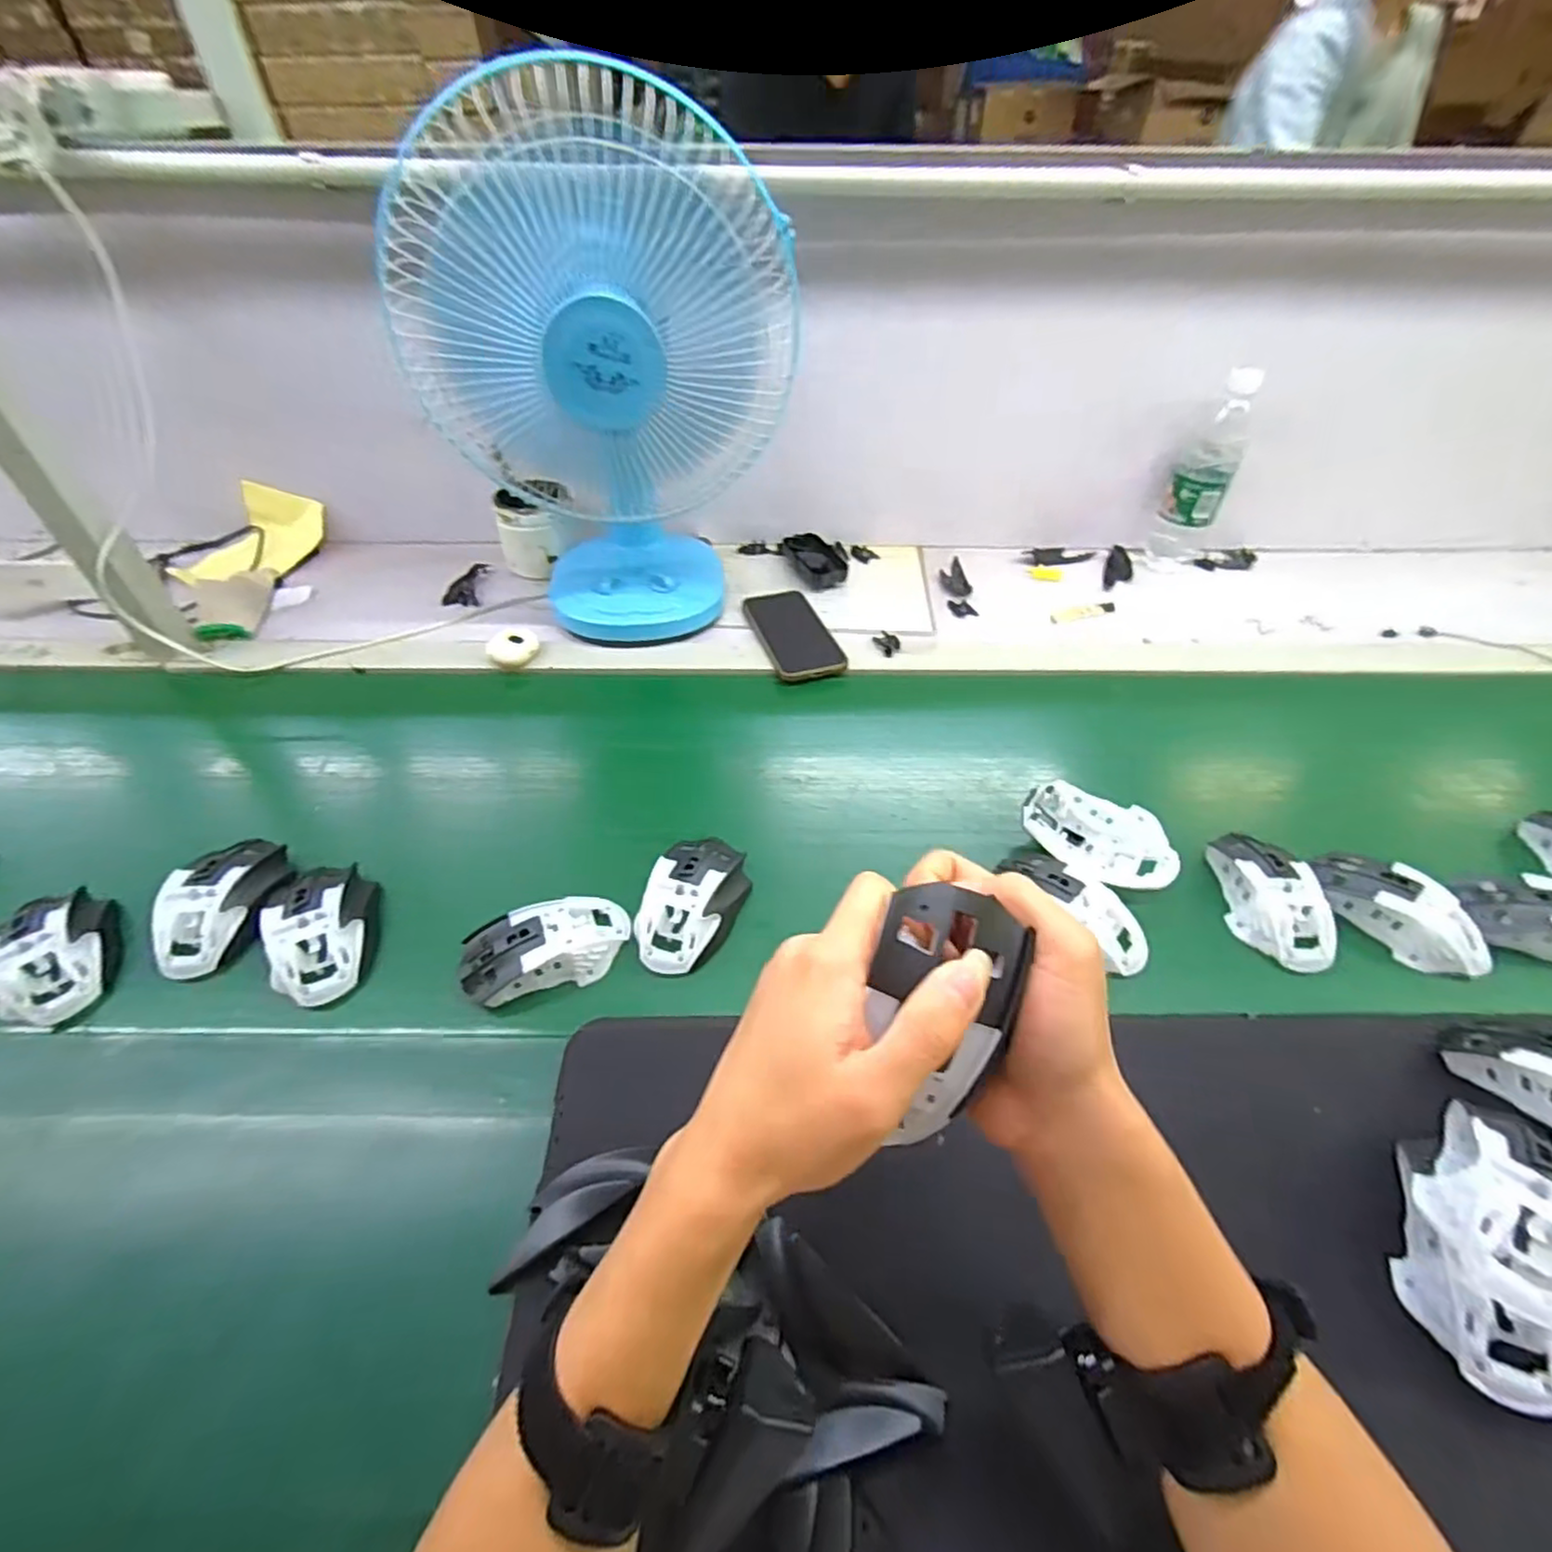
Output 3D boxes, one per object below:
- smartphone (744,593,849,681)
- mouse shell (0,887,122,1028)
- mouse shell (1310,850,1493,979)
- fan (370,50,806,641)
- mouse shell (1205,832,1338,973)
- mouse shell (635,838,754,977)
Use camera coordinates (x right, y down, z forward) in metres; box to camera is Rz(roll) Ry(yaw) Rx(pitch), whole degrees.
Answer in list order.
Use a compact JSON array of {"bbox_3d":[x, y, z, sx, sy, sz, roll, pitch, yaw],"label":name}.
[{"bbox_3d":[0.016,-0.164,0.778,0.074,0.008,0.167,-13,47,-12],"label":"smartphone"},{"bbox_3d":[-0.506,0.118,0.489,0.063,0.042,0.116,-21,49,-19],"label":"mouse shell"},{"bbox_3d":[0.455,0.099,0.506,0.056,0.043,0.115,-25,51,-22],"label":"mouse shell"},{"bbox_3d":[-0.146,-0.352,0.647,0.308,0.425,0.177,-5,46,-5],"label":"fan"},{"bbox_3d":[0.368,0.090,0.512,0.057,0.036,0.106,0,46,0],"label":"mouse shell"},{"bbox_3d":[-0.060,0.087,0.512,0.062,0.032,0.116,16,48,15],"label":"mouse shell"}]

